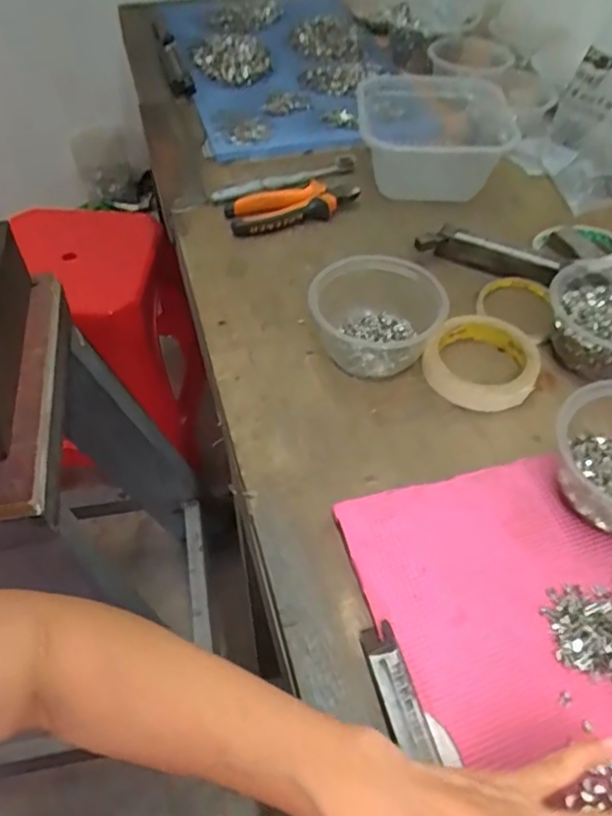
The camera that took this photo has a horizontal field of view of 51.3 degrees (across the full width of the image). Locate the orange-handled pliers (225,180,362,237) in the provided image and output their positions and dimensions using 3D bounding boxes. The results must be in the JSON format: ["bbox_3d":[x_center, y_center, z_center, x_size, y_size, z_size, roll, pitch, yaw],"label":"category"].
[{"bbox_3d":[-0.012,-0.220,0.697,0.146,0.030,0.057,-12,51,-9],"label":"orange-handled pliers"}]

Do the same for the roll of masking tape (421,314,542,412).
[{"bbox_3d":[0.155,-0.045,0.558,0.093,0.023,0.097,-1,50,1],"label":"roll of masking tape"}]

